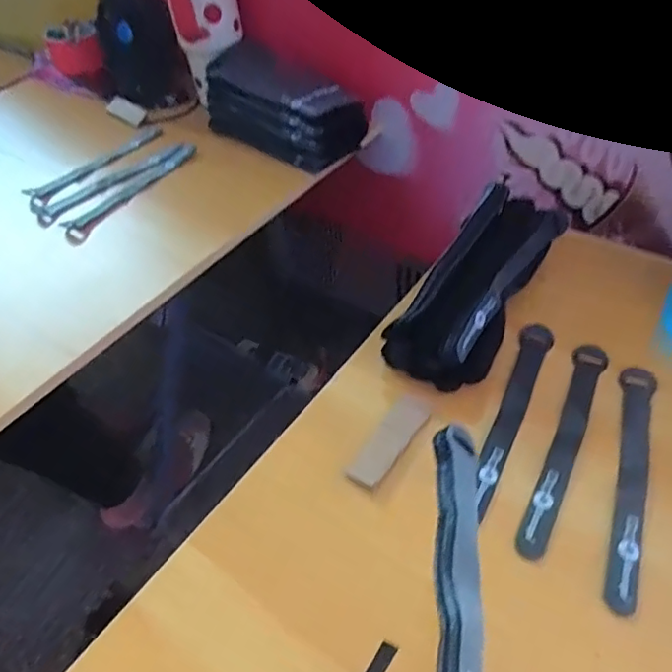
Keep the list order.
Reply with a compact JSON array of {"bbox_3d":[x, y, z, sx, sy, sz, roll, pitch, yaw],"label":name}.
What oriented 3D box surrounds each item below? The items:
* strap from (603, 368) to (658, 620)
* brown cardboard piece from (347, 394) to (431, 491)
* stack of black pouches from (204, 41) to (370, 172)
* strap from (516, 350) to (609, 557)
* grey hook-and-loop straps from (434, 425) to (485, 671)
[{"bbox_3d":[0.210,0.095,0.410,0.023,0.004,0.203,15,49,20],"label":"strap"},{"bbox_3d":[0.042,0.082,0.452,0.026,0.004,0.081,34,61,18],"label":"brown cardboard piece"},{"bbox_3d":[-0.073,-0.293,0.741,0.091,0.080,0.221,-39,54,-25],"label":"stack of black pouches"},{"bbox_3d":[0.172,0.076,0.432,0.023,0.004,0.199,19,52,23],"label":"strap"},{"bbox_3d":[0.055,0.107,0.257,0.022,0.015,0.172,3,35,9],"label":"grey hook-and-loop straps"}]

